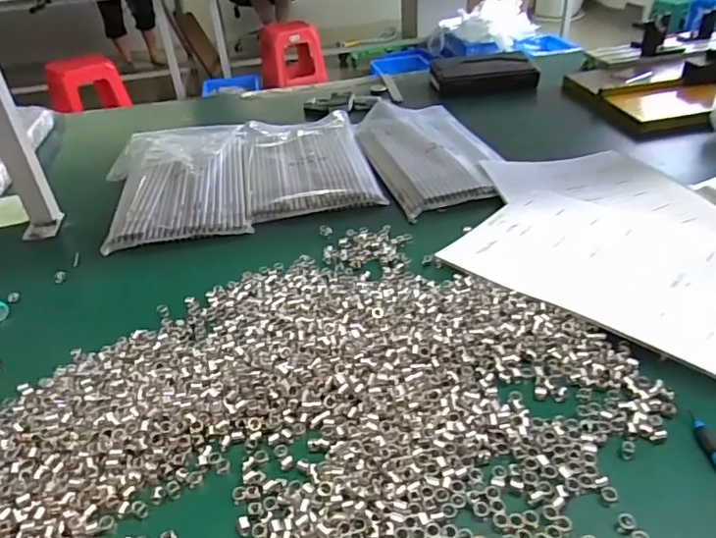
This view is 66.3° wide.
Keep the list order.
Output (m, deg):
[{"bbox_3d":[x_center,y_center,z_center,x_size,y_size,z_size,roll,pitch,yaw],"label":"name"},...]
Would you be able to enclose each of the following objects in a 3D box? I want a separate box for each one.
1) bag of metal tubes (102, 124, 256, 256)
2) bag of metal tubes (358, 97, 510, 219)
[{"bbox_3d":[-0.265,-0.135,0.799,0.199,0.029,0.311,-9,36,-6],"label":"bag of metal tubes"},{"bbox_3d":[0.110,-0.190,0.837,0.192,0.022,0.325,-12,37,-11],"label":"bag of metal tubes"}]

